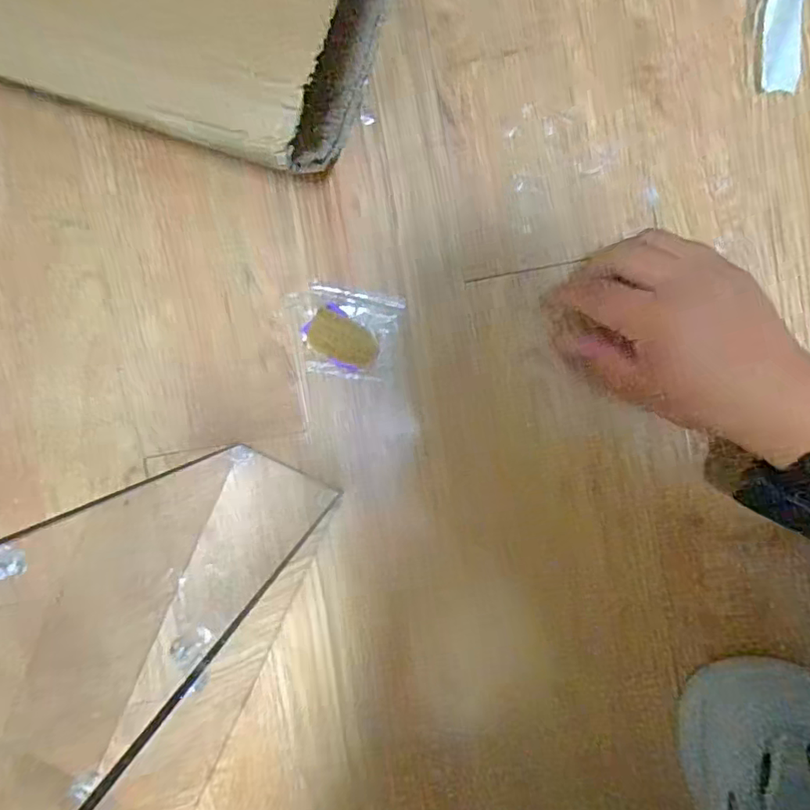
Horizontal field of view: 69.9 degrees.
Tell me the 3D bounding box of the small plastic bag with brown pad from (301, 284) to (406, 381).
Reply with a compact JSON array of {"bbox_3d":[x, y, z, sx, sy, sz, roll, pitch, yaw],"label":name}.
[{"bbox_3d":[-0.040,-0.050,0.405,0.065,0.017,0.061,11,96,4],"label":"small plastic bag with brown pad"}]

